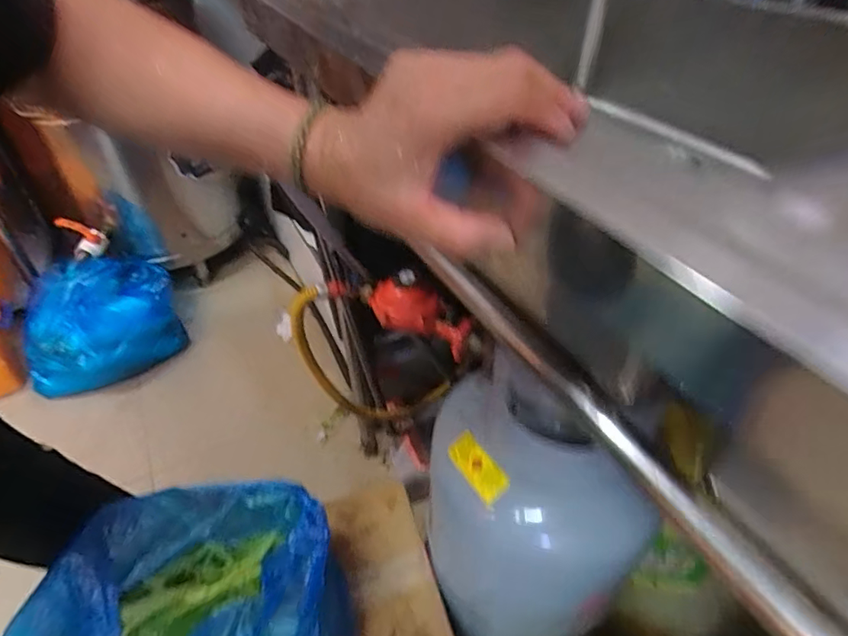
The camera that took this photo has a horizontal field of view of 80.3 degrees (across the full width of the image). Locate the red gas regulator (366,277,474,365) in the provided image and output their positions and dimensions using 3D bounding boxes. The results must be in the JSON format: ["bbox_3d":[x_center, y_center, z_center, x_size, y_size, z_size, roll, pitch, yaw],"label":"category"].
[{"bbox_3d":[-0.004,-0.003,0.605,0.131,0.058,0.039,27,46,3],"label":"red gas regulator"}]

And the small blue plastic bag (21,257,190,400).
[{"bbox_3d":[-0.754,0.014,1.225,0.243,0.272,0.350,12,44,13],"label":"small blue plastic bag"}]

